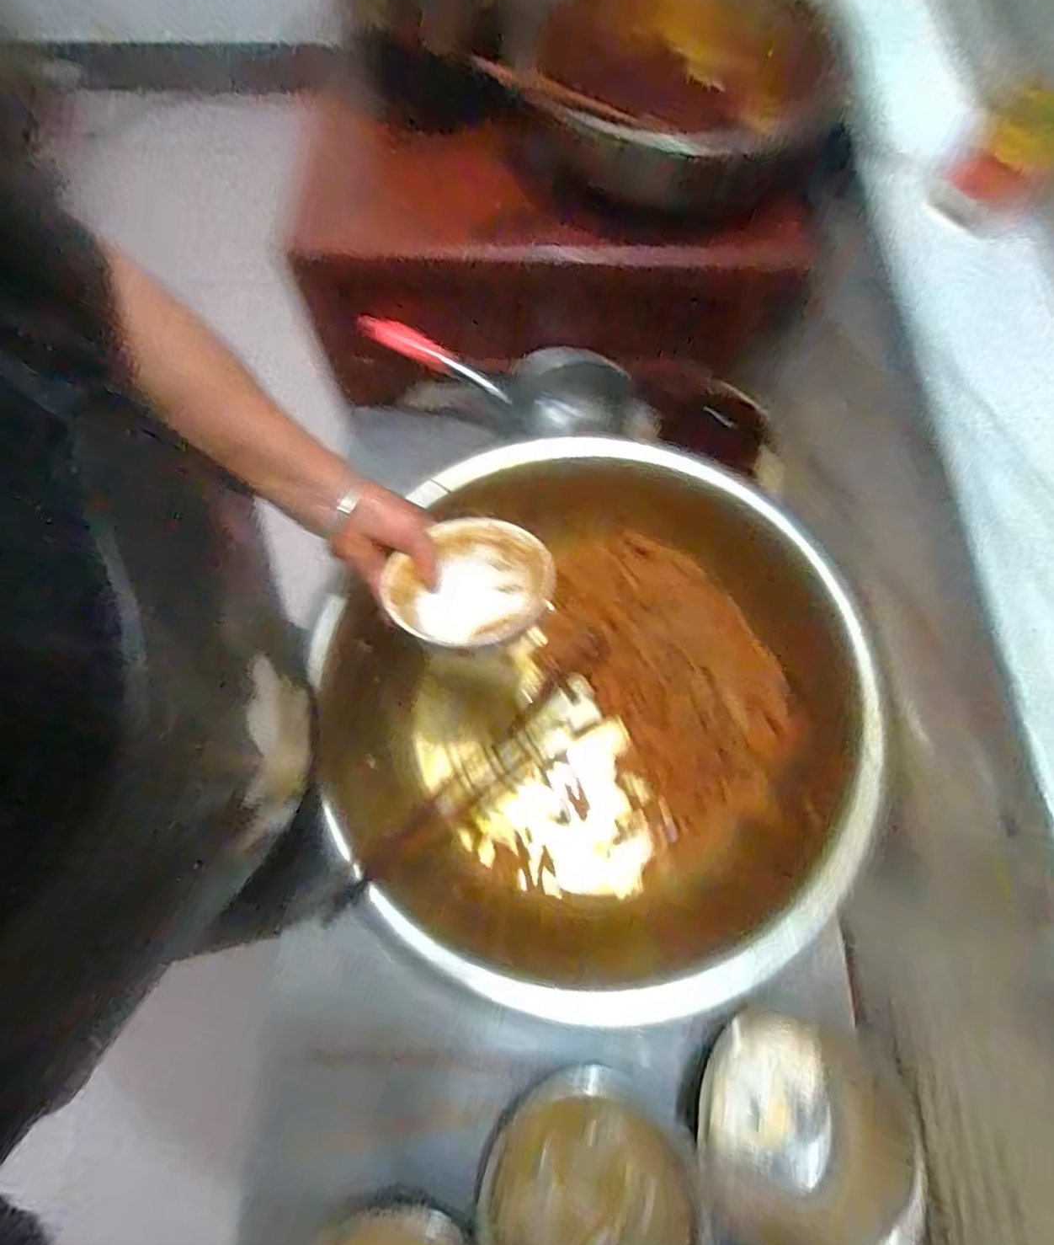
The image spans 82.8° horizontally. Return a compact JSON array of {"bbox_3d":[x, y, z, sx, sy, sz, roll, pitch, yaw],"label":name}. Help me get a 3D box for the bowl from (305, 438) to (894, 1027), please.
[{"bbox_3d":[0.047,0.096,0.650,0.601,0.172,0.553,0,70,-1],"label":"bowl"}]

